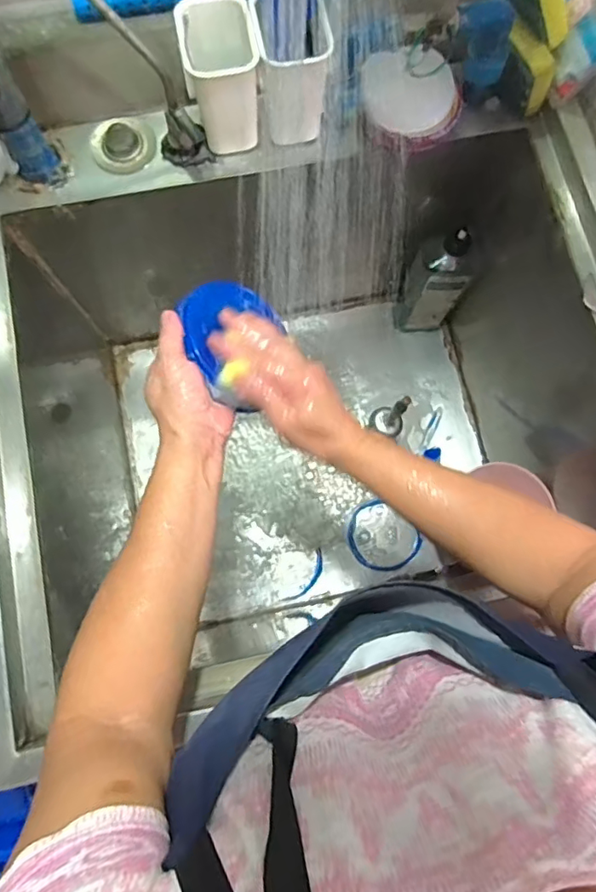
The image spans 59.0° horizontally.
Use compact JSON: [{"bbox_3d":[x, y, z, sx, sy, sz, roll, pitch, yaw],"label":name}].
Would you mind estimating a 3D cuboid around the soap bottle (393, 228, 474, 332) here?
[{"bbox_3d":[0.219,-0.253,0.840,0.090,0.233,0.057,14,79,1],"label":"soap bottle"}]

